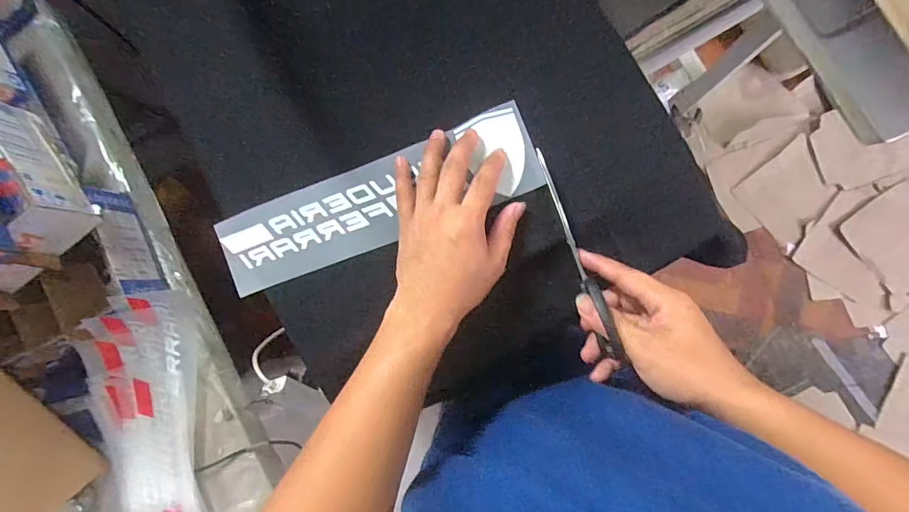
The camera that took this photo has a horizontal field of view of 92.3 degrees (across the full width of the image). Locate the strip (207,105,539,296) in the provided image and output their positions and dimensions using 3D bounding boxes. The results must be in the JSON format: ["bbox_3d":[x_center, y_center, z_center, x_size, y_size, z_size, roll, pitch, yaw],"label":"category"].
[{"bbox_3d":[-0.075,-0.048,0.409,0.308,0.009,0.080,-21,85,5],"label":"strip"}]

